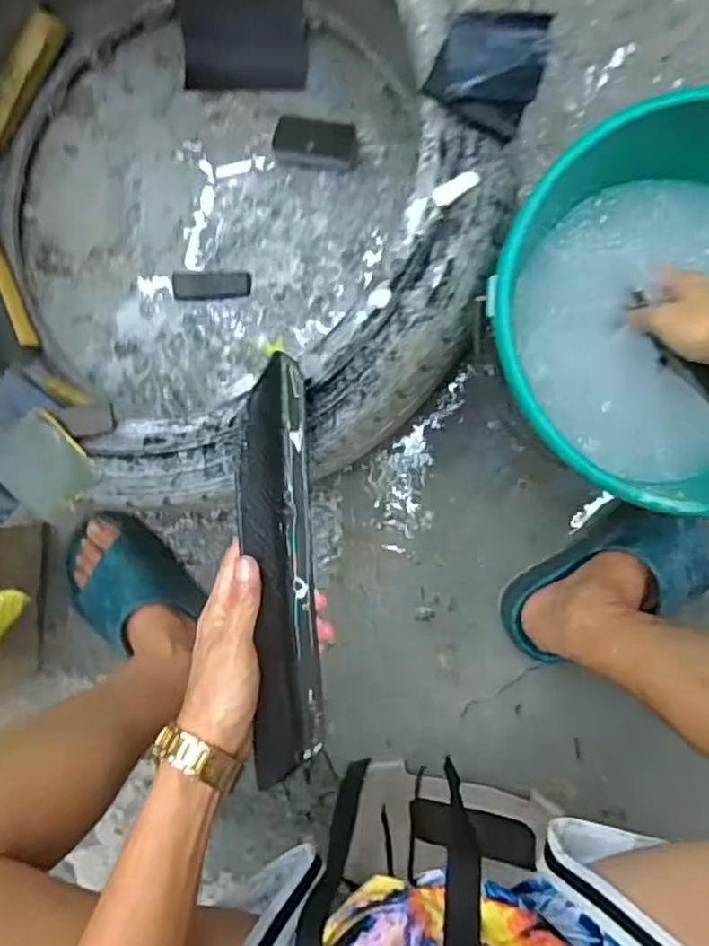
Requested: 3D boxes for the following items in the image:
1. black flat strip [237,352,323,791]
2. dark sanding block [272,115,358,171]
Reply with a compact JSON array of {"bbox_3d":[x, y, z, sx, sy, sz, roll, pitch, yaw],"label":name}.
[{"bbox_3d":[-0.053,0.064,0.462,0.022,0.060,0.276,-4,87,48],"label":"black flat strip"},{"bbox_3d":[-0.042,-0.349,0.718,0.088,0.026,0.041,7,93,6],"label":"dark sanding block"}]

